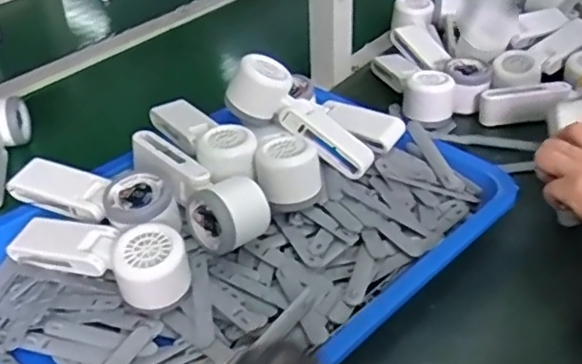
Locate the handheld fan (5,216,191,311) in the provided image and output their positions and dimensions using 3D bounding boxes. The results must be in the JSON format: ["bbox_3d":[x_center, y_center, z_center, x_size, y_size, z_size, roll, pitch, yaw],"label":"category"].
[{"bbox_3d":[-0.158,0.061,0.513,0.167,0.056,0.065,18,42,26],"label":"handheld fan"}]

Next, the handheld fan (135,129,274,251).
[{"bbox_3d":[-0.086,0.006,0.566,0.055,0.064,0.161,-30,44,-31],"label":"handheld fan"}]

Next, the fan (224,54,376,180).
[{"bbox_3d":[0.011,-0.064,0.629,0.164,0.054,0.055,35,44,2],"label":"fan"}]

